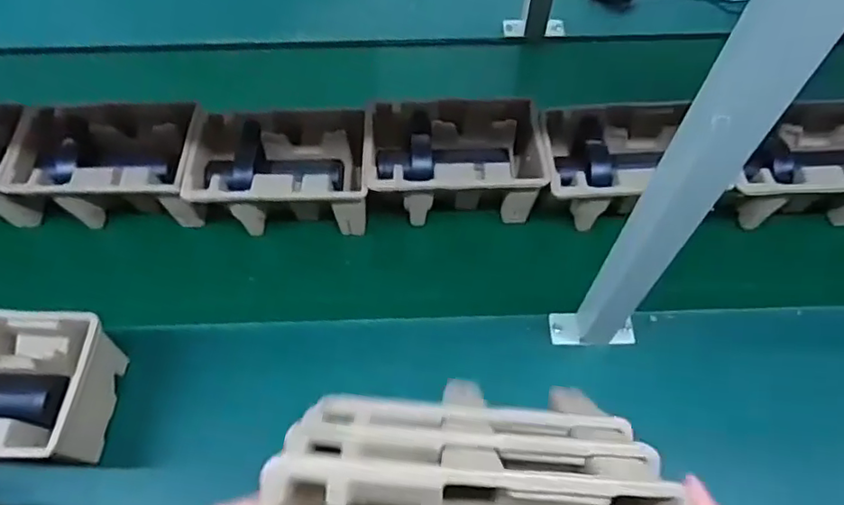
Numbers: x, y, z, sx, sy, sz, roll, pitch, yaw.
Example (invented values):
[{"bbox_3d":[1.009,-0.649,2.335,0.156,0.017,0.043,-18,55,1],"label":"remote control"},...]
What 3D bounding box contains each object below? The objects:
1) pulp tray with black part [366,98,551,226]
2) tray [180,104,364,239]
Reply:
[{"bbox_3d":[0.041,-0.122,0.765,0.228,0.102,0.149,-2,61,0],"label":"pulp tray with black part"},{"bbox_3d":[-0.178,-0.102,0.758,0.219,0.095,0.134,-2,61,0],"label":"tray"}]

